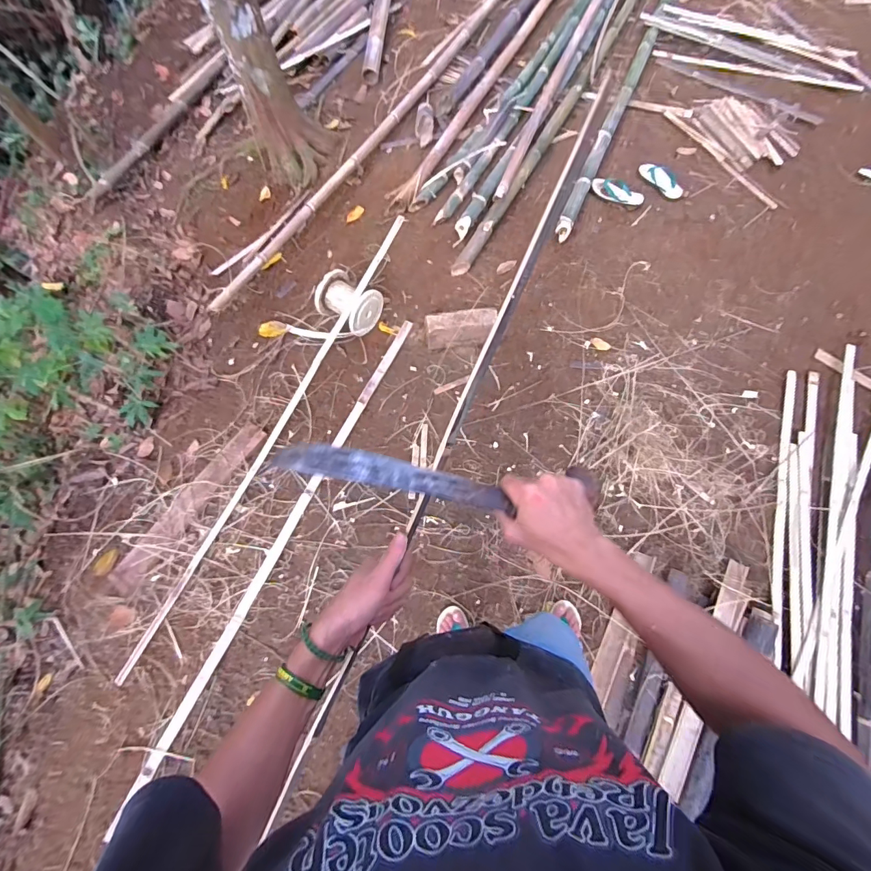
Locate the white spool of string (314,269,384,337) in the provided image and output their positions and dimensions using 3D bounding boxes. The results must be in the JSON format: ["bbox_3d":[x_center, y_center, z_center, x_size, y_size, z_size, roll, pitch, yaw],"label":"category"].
[{"bbox_3d":[-0.362,-0.553,1.747,0.246,0.154,0.192,35,75,16],"label":"white spool of string"}]

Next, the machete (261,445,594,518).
[{"bbox_3d":[0.017,0.047,0.484,0.381,0.021,0.062,9,70,-16],"label":"machete"}]

